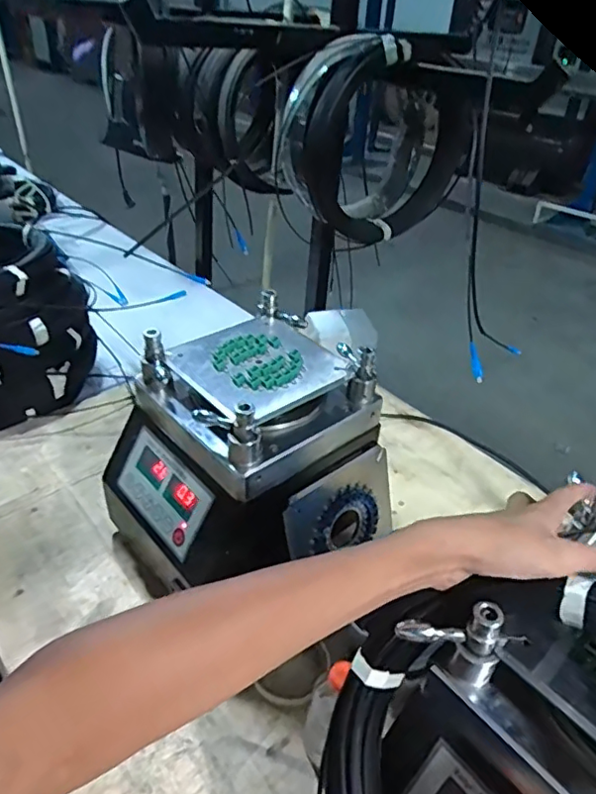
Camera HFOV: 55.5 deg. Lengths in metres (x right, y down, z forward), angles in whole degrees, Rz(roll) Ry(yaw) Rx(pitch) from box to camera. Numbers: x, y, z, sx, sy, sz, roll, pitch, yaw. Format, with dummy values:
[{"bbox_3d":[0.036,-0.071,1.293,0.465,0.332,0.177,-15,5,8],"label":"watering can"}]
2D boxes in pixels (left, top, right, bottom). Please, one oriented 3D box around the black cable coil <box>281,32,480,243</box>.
[{"bbox_3d":[0.147,-0.437,0.978,0.339,0.307,0.106,-18,42,-28],"label":"black cable coil"}]

